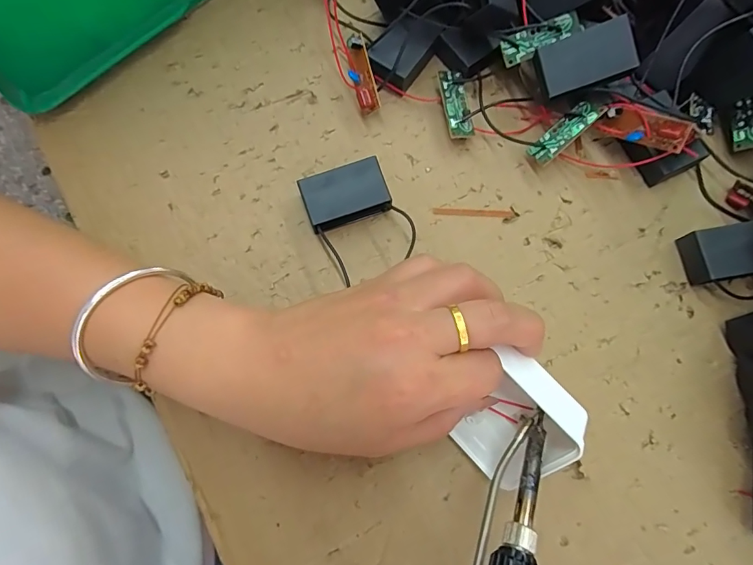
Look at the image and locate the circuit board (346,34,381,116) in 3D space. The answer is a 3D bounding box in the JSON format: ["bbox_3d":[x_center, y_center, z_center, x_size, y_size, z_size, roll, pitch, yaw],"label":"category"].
[{"bbox_3d":[-0.009,-0.124,0.262,0.014,0.011,0.043,-14,91,-2],"label":"circuit board"}]

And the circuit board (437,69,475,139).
[{"bbox_3d":[0.048,-0.107,0.262,0.017,0.004,0.044,-6,79,-18],"label":"circuit board"}]

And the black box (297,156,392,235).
[{"bbox_3d":[-0.018,-0.049,0.251,0.046,0.018,0.030,-18,79,-3],"label":"black box"}]

